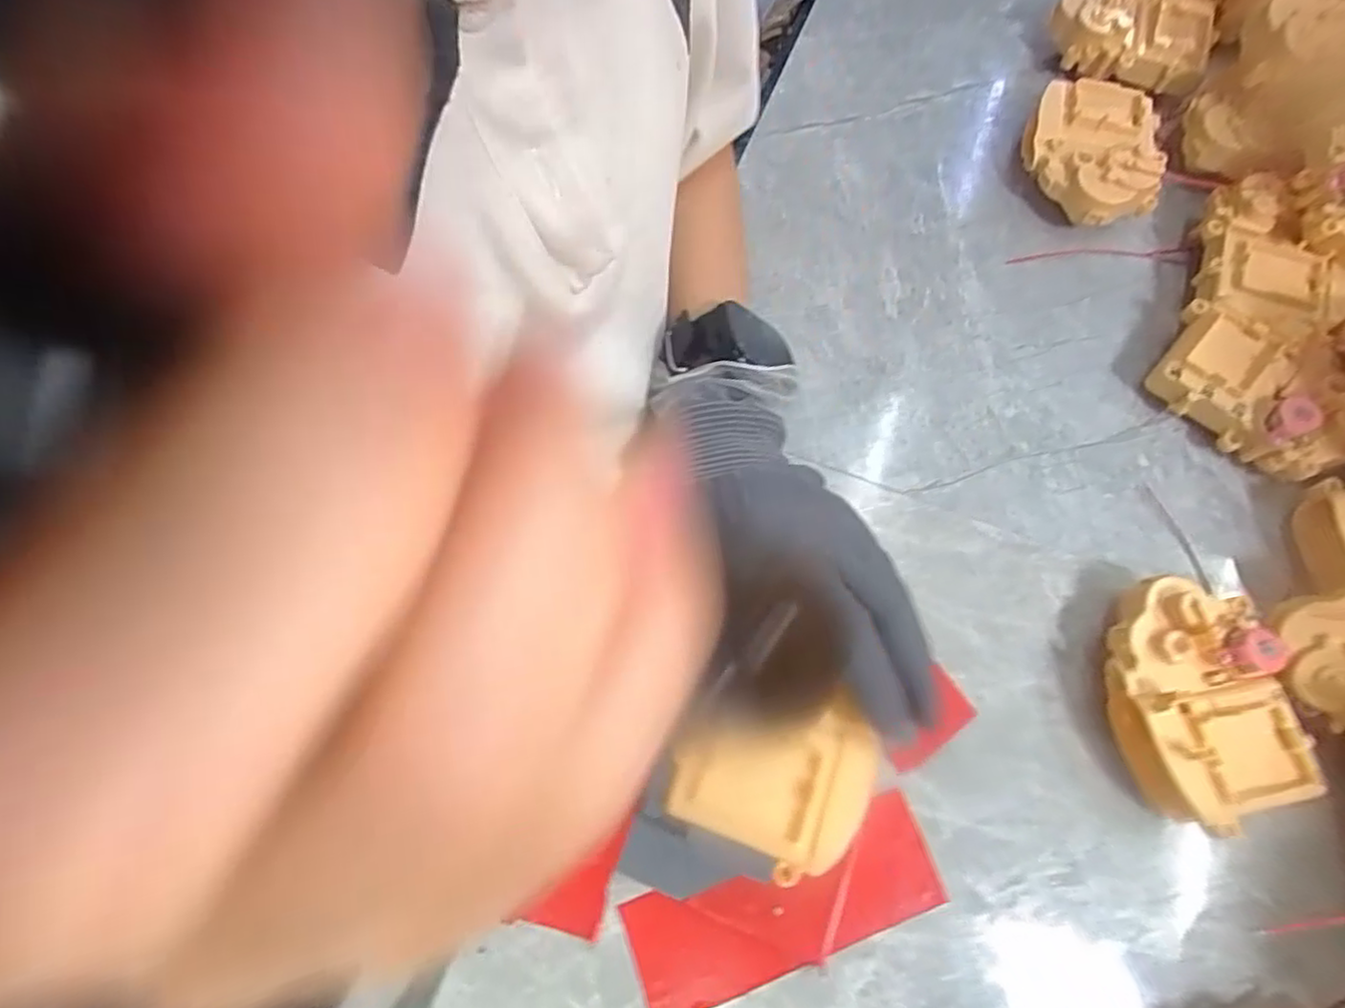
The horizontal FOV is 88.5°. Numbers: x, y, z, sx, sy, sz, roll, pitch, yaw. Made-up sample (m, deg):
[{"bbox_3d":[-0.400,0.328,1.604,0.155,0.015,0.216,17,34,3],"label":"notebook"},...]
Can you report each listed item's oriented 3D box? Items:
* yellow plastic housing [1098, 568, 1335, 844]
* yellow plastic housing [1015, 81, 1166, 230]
[{"bbox_3d":[0.225,0.084,0.298,0.070,0.038,0.101,-7,68,-4],"label":"yellow plastic housing"},{"bbox_3d":[0.250,-0.208,0.408,0.065,0.025,0.095,9,68,3],"label":"yellow plastic housing"}]

